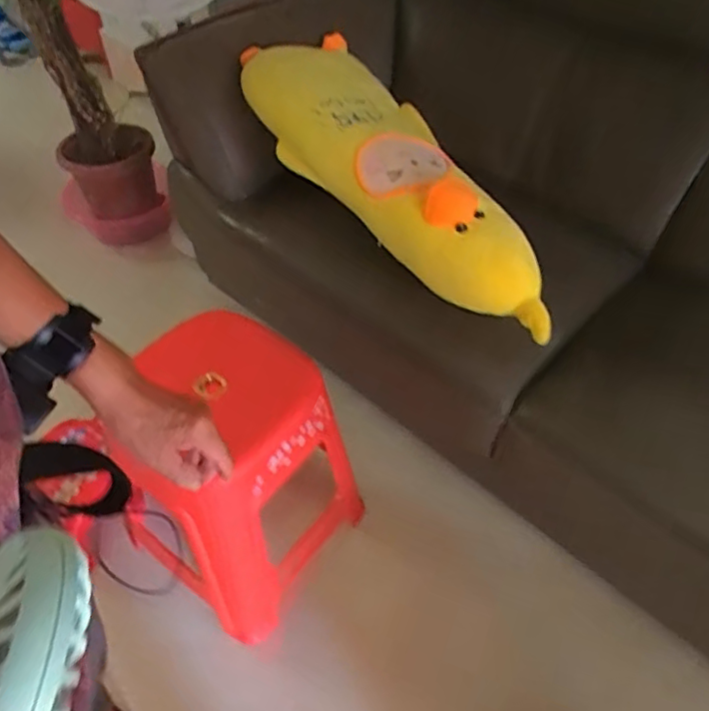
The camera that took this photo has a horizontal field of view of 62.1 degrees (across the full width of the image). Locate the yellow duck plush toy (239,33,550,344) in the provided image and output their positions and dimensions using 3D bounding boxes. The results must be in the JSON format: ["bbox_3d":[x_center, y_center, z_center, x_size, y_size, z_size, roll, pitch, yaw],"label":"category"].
[{"bbox_3d":[0.053,-0.365,1.137,0.295,0.169,0.860,-20,52,-17],"label":"yellow duck plush toy"}]

